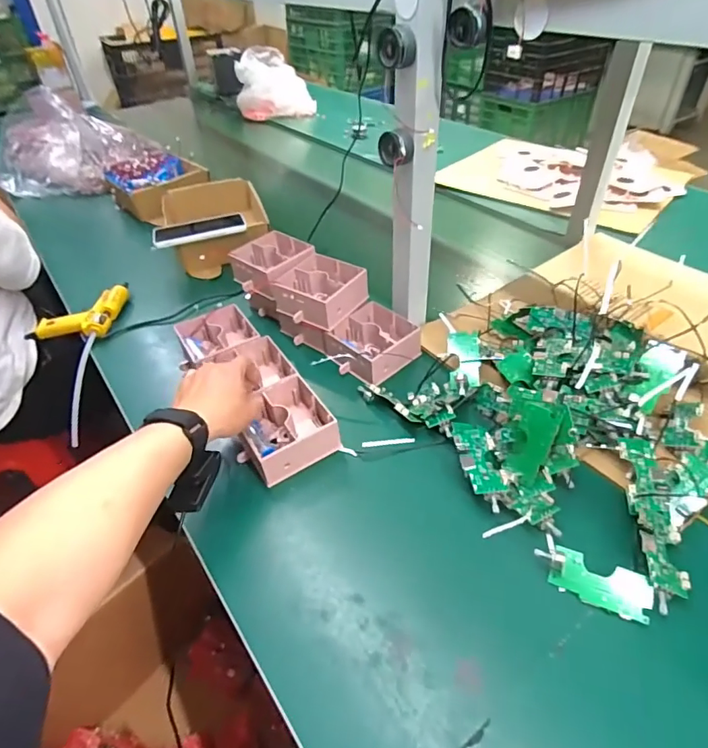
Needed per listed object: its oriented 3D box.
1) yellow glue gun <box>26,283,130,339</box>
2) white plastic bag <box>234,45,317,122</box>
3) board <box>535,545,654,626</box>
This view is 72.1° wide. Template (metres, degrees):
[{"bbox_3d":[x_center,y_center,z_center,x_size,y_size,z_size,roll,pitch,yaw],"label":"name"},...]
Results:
[{"bbox_3d":[-0.450,-0.094,0.820,0.177,0.039,0.115,-32,49,-28],"label":"yellow glue gun"},{"bbox_3d":[-0.275,-0.994,1.654,0.255,0.180,0.156,-12,43,-10],"label":"white plastic bag"},{"bbox_3d":[0.223,0.190,0.452,0.097,0.024,0.044,12,57,24],"label":"board"}]

